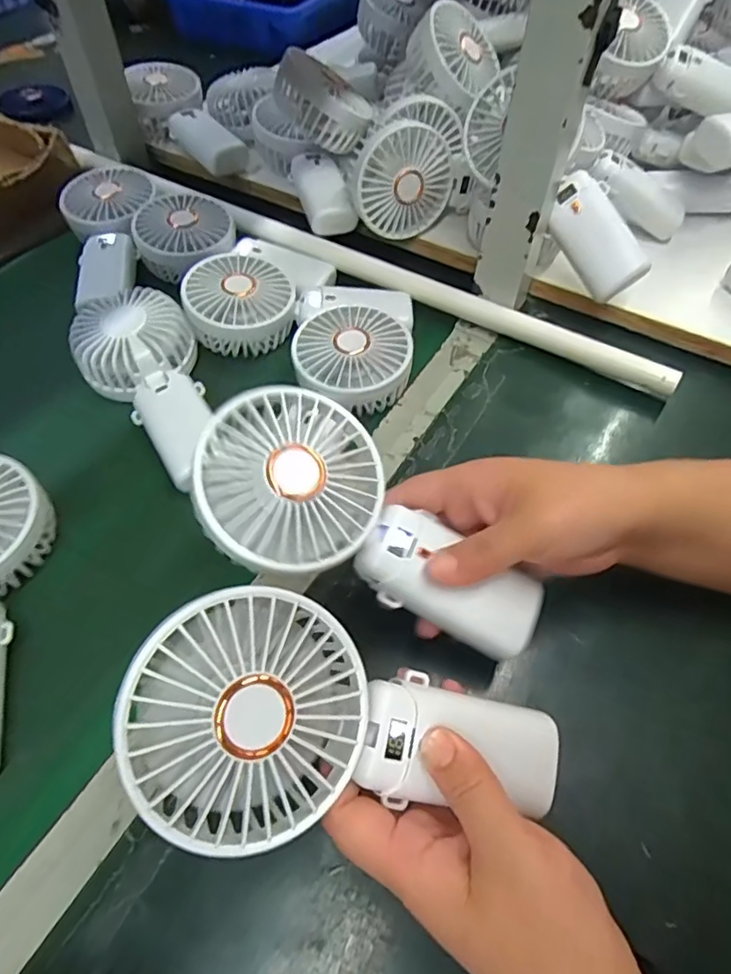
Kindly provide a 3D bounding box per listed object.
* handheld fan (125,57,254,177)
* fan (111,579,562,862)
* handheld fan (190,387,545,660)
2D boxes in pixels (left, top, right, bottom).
[{"bbox_3d":[-0.188,-0.383,0.578,0.080,0.050,0.168,-27,61,-19],"label":"handheld fan"},{"bbox_3d":[-0.001,0.097,0.219,0.178,0.034,0.080,18,57,-20],"label":"fan"},{"bbox_3d":[0.003,0.025,0.271,0.179,0.033,0.084,33,61,-9],"label":"handheld fan"}]

